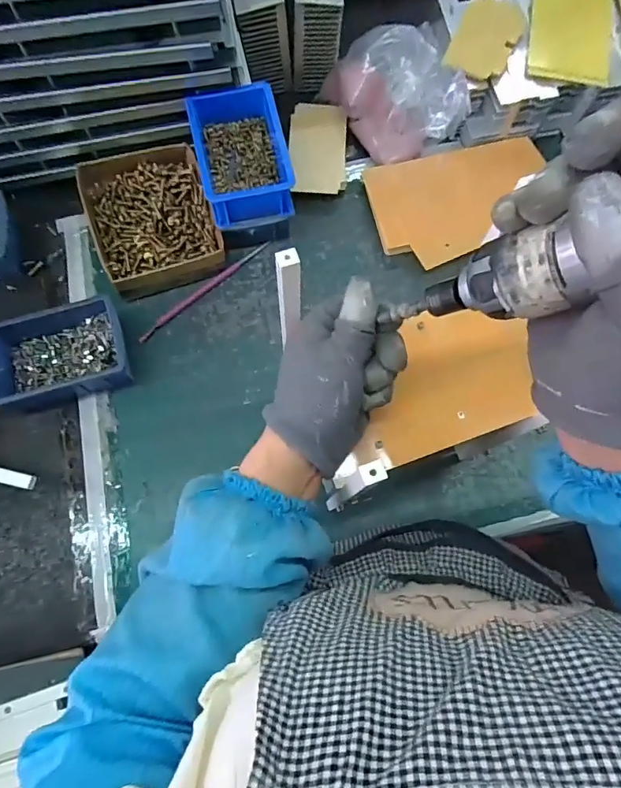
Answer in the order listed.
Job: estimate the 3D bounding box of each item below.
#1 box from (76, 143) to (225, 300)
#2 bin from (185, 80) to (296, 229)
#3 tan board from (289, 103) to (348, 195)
[{"bbox_3d":[-0.197,-0.219,0.593,0.138,0.042,0.191,-19,76,-7],"label":"box"},{"bbox_3d":[-0.077,-0.278,0.550,0.101,0.052,0.153,-13,76,-5],"label":"bin"},{"bbox_3d":[0.011,-0.325,0.629,0.074,0.015,0.140,1,76,-3],"label":"tan board"}]

